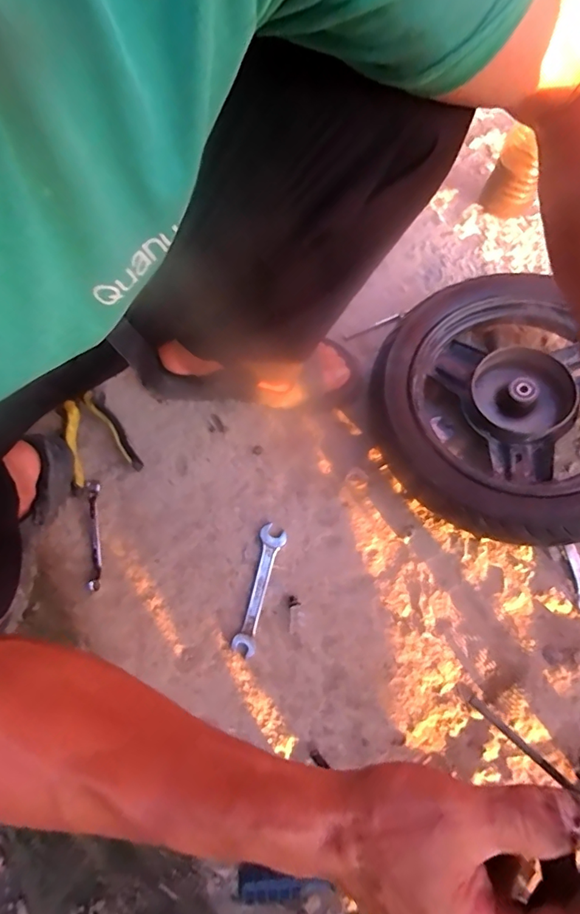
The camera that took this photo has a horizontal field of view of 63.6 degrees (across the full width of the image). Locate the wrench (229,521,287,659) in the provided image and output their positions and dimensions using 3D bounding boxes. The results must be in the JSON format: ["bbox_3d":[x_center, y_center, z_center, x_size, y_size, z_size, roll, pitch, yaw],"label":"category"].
[{"bbox_3d":[-0.036,0.156,0.556,0.030,0.013,0.150,12,68,7],"label":"wrench"}]

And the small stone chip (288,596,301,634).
[{"bbox_3d":[0.005,0.182,0.541,0.013,0.006,0.040,-3,67,1],"label":"small stone chip"}]

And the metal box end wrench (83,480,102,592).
[{"bbox_3d":[-0.243,0.095,0.579,0.018,0.013,0.139,-10,68,-2],"label":"metal box end wrench"}]

